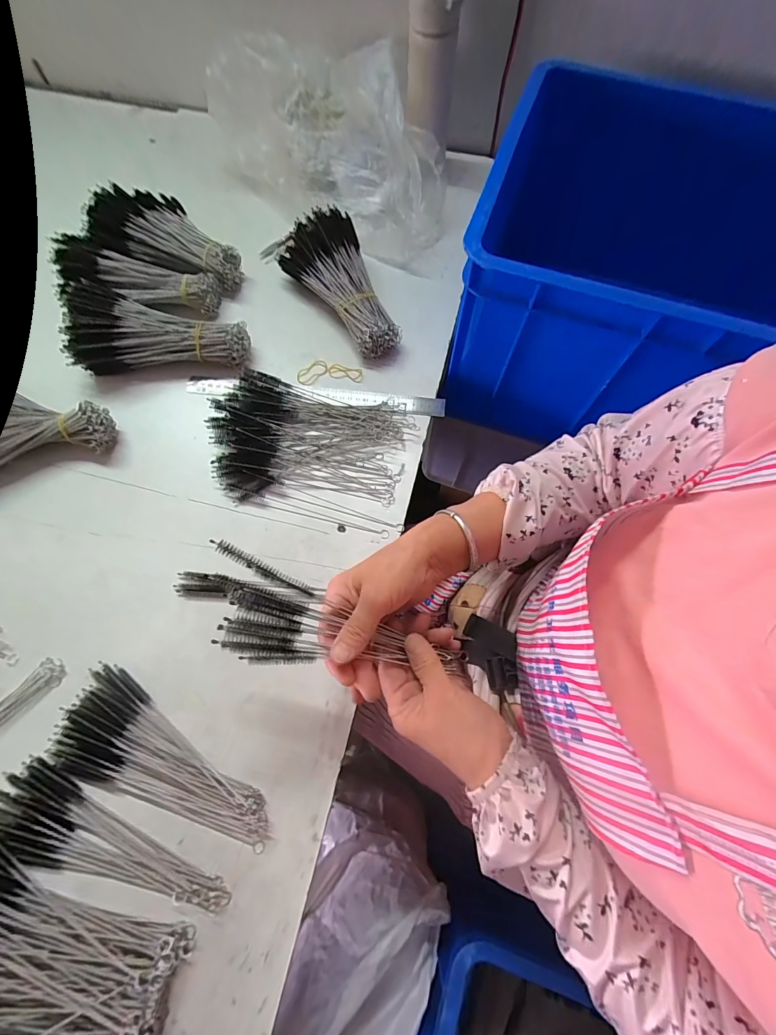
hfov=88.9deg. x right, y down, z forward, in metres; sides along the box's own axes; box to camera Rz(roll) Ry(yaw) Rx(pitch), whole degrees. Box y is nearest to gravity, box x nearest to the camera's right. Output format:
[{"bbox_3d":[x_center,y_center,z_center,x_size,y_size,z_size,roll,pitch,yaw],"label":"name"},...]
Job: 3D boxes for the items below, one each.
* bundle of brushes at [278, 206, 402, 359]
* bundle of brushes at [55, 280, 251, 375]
[{"bbox_3d":[-0.058,-0.307,0.529,0.104,0.070,0.208,-28,73,-11],"label":"bundle of brushes"},{"bbox_3d":[-0.282,-0.227,0.494,0.206,0.070,0.092,2,70,-1],"label":"bundle of brushes"}]

